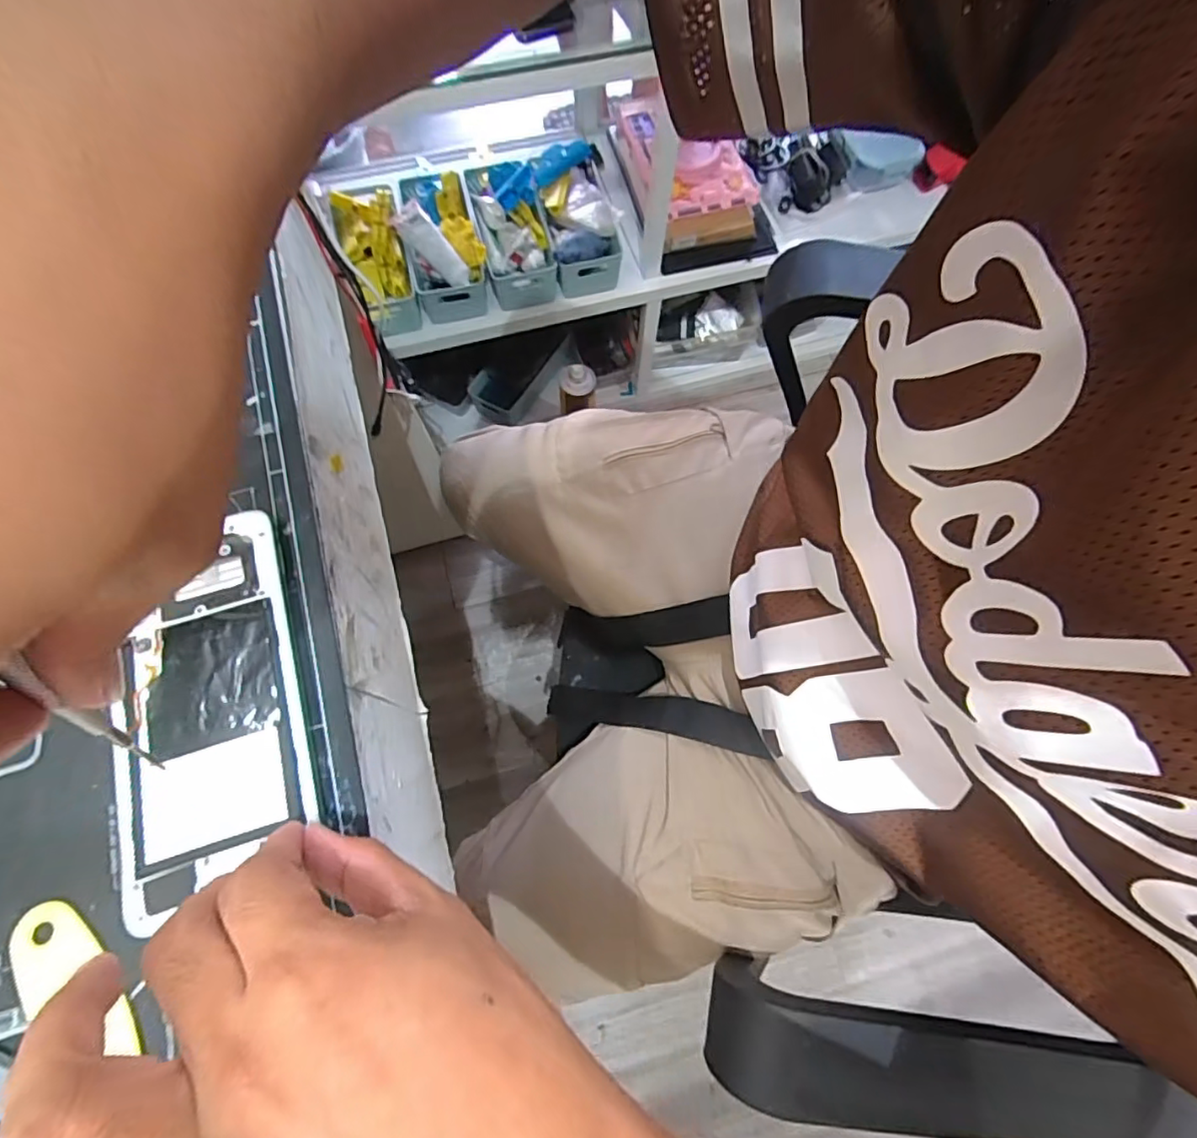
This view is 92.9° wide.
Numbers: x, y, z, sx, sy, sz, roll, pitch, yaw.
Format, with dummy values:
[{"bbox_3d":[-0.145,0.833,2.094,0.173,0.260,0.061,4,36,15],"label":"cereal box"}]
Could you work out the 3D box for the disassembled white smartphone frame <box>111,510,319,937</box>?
[{"bbox_3d":[-0.169,0.055,0.243,0.075,0.008,0.150,-17,72,-6],"label":"disassembled white smartphone frame"}]

